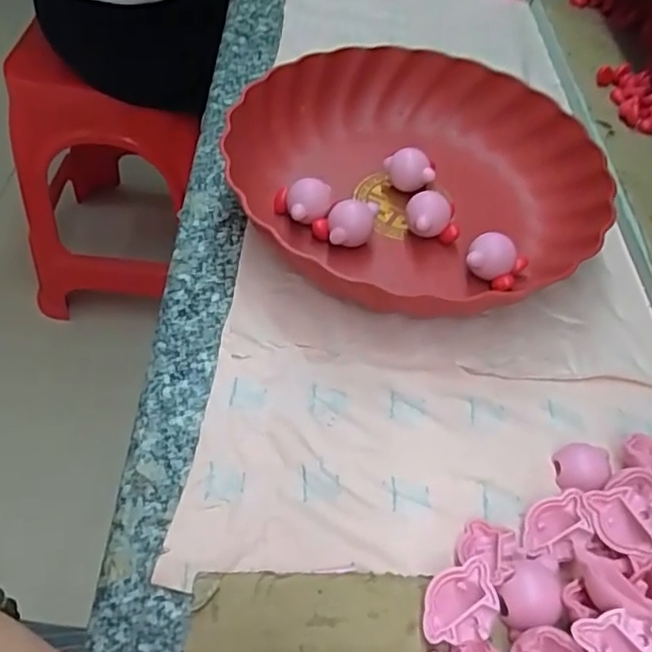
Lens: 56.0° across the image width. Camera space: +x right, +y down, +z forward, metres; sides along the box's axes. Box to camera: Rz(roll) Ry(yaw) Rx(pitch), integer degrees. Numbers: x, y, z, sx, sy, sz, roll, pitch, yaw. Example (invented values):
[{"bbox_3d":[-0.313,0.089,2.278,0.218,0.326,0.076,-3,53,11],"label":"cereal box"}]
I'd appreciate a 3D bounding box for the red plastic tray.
[{"bbox_3d":[0.057,-0.101,0.409,0.235,0.045,0.233,-28,61,-24],"label":"red plastic tray"}]

